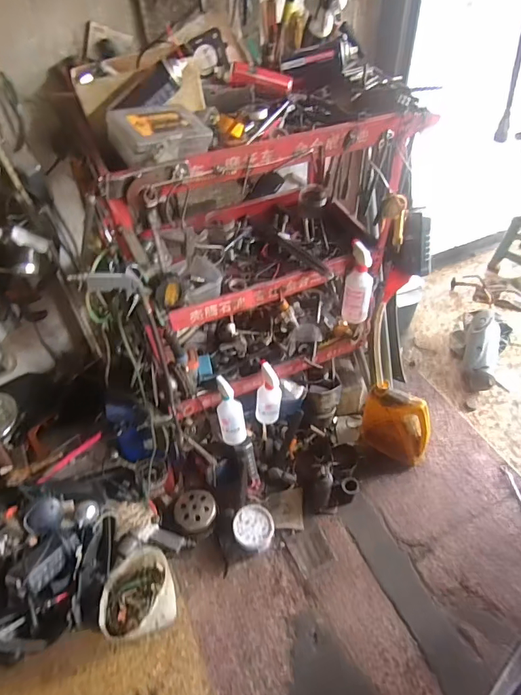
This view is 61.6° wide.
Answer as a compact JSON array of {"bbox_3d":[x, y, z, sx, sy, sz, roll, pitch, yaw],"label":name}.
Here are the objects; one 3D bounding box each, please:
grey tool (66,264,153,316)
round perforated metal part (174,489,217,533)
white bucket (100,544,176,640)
[{"bbox_3d":[-0.283,-0.107,0.848,0.125,0.114,0.029,-20,49,-16],"label":"grey tool"},{"bbox_3d":[-0.203,0.519,1.379,0.127,0.054,0.125,-1,46,1],"label":"round perforated metal part"},{"bbox_3d":[-0.319,0.678,1.184,0.167,0.181,0.198,-10,47,-6],"label":"white bucket"}]

